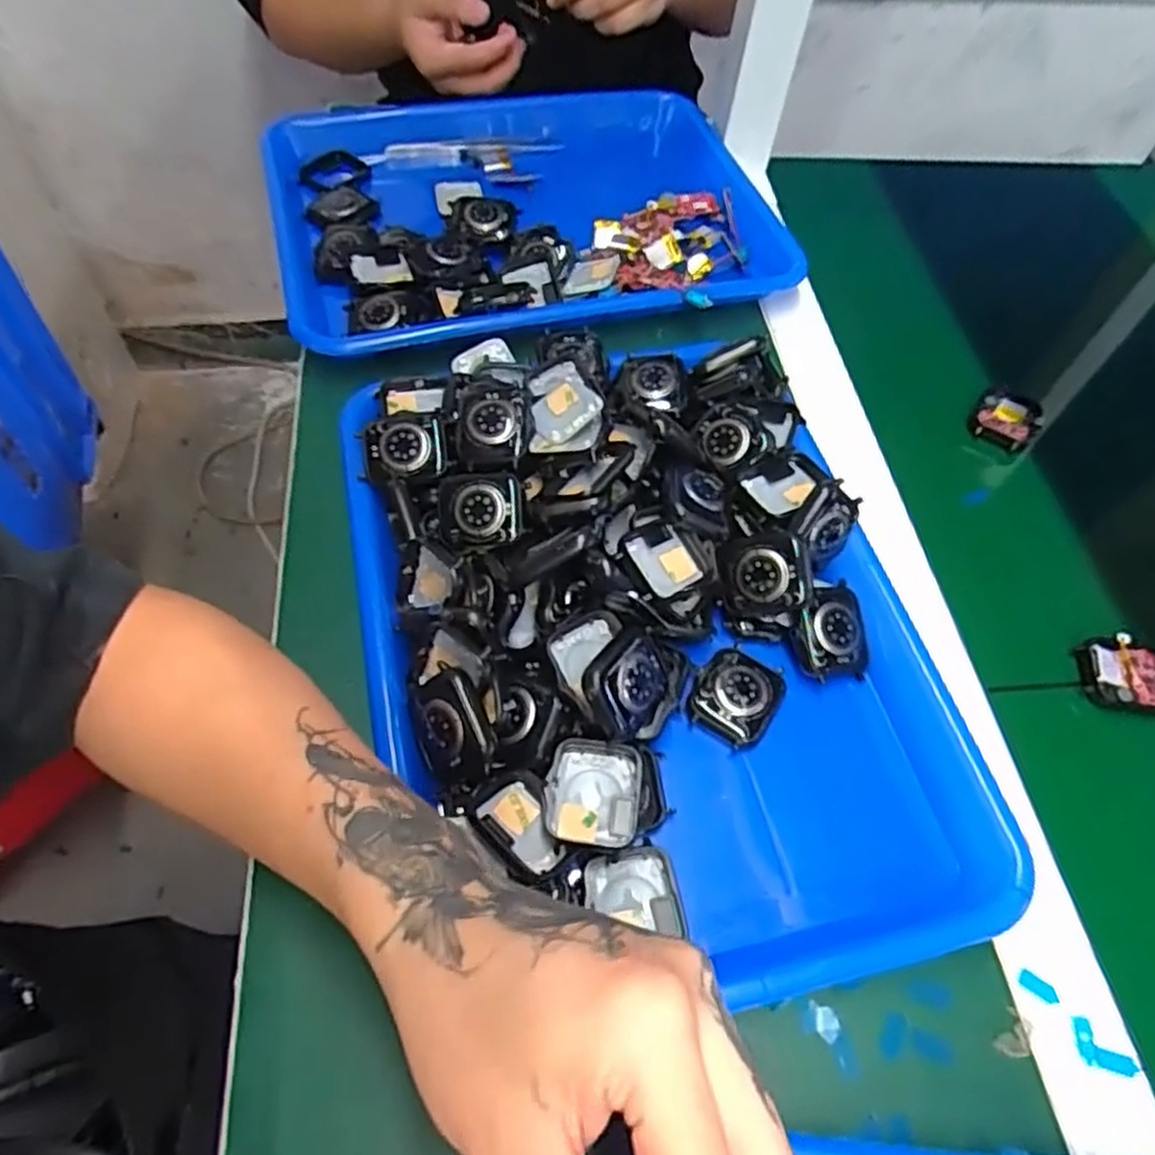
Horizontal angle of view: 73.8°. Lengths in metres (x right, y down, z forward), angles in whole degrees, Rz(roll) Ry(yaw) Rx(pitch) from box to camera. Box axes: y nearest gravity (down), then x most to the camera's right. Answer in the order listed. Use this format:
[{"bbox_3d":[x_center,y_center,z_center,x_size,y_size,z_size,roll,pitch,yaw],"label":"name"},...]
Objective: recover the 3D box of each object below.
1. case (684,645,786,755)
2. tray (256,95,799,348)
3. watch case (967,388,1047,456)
[{"bbox_3d":[0.074,0.053,0.356,0.036,0.005,0.045,30,63,14],"label":"case"},{"bbox_3d":[-0.037,-0.259,0.553,0.342,0.047,0.260,-12,61,-9],"label":"tray"},{"bbox_3d":[0.273,-0.101,0.489,0.043,0.012,0.039,-39,68,-22],"label":"watch case"}]

